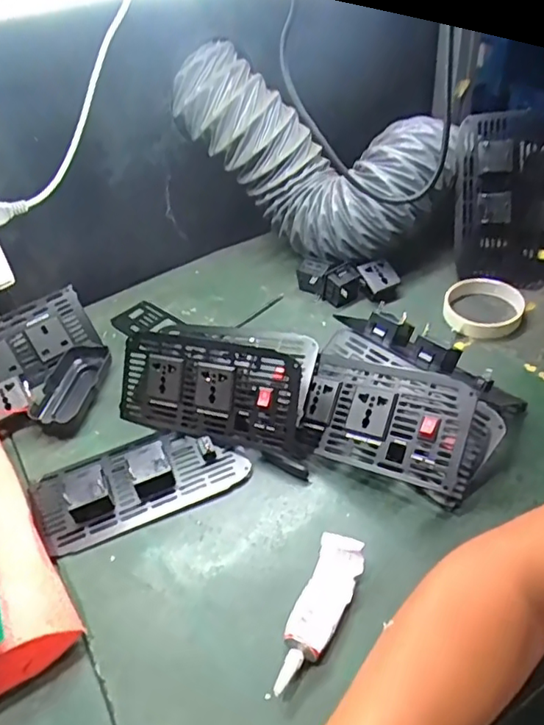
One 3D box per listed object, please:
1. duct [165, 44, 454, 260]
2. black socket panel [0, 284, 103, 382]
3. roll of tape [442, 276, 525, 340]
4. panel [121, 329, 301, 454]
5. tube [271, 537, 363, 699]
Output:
[{"bbox_3d":[0.041,-0.242,0.686,0.319,0.167,0.117,27,49,3],"label":"duct"},{"bbox_3d":[-0.260,-0.024,0.625,0.126,0.076,0.016,-28,3,-22],"label":"black socket panel"},{"bbox_3d":[0.236,-0.063,0.645,0.084,0.023,0.088,-3,43,3],"label":"roll of tape"},{"bbox_3d":[-0.063,0.024,0.537,0.186,0.093,0.016,8,9,24],"label":"panel"},{"bbox_3d":[0.034,0.177,0.408,0.034,0.025,0.112,14,47,20],"label":"tube"}]

